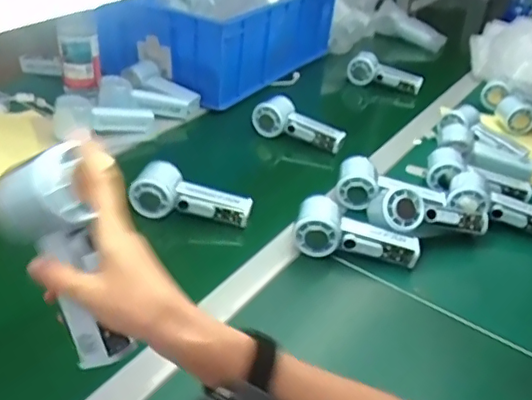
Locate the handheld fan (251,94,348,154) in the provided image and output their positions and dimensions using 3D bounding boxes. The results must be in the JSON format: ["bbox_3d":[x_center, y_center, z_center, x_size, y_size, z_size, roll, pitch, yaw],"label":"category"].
[{"bbox_3d":[0.053,-0.129,0.949,0.153,0.053,0.049,23,37,25],"label":"handheld fan"}]

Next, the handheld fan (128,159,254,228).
[{"bbox_3d":[-0.097,-0.007,0.743,0.156,0.057,0.044,7,33,2],"label":"handheld fan"}]

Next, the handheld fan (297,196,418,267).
[{"bbox_3d":[0.112,0.043,0.693,0.152,0.052,0.059,13,33,11],"label":"handheld fan"}]

